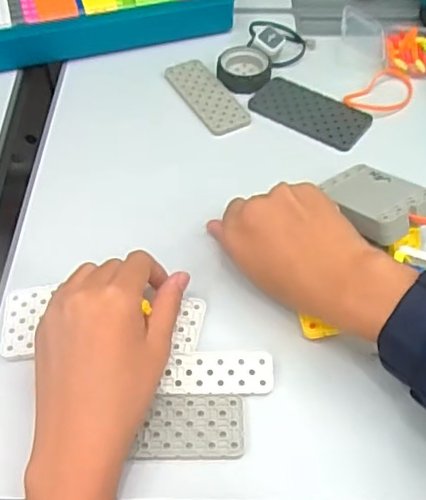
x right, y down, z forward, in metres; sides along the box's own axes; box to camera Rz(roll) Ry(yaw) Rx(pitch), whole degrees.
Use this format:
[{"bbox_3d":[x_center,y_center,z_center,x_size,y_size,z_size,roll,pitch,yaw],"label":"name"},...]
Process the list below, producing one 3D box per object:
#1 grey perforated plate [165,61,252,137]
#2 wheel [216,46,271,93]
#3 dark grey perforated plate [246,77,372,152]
[{"bbox_3d":[-0.006,-0.138,0.537,0.039,0.004,0.099,-25,56,-18],"label":"grey perforated plate"},{"bbox_3d":[0.028,-0.164,0.548,0.048,0.014,0.051,2,52,2],"label":"wheel"},{"bbox_3d":[0.084,-0.120,0.527,0.099,0.005,0.057,31,58,21],"label":"dark grey perforated plate"}]

